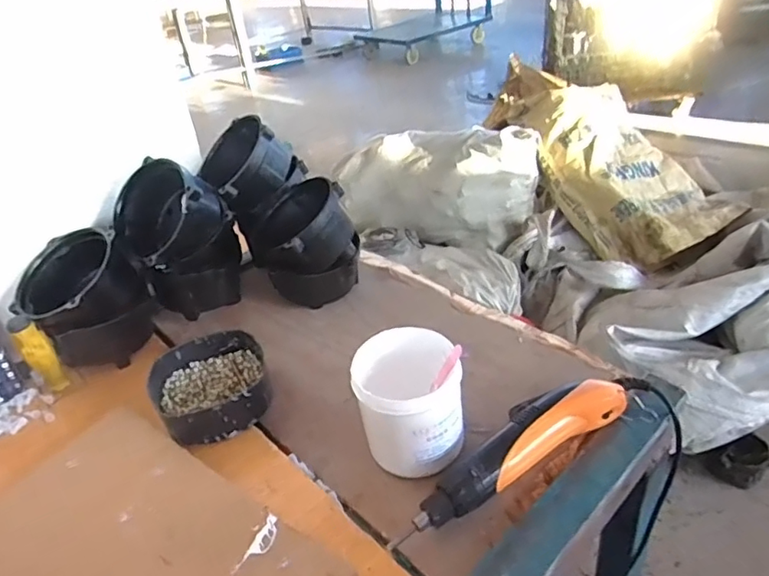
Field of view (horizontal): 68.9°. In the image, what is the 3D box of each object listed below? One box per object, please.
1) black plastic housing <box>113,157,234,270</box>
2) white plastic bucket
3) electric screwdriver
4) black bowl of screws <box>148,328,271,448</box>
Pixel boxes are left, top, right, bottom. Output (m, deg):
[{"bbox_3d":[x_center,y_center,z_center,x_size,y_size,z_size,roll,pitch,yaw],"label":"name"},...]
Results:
[{"bbox_3d":[-0.264,-0.086,0.698,0.135,0.080,0.127,8,82,32],"label":"black plastic housing"},{"bbox_3d":[0.024,0.107,0.511,0.094,0.112,0.088,-5,34,4],"label":"white plastic bucket"},{"bbox_3d":[0.119,0.140,0.506,0.269,0.043,0.061,-22,37,-20],"label":"electric screwdriver"},{"bbox_3d":[-0.184,0.109,0.601,0.116,0.051,0.123,-19,36,-16],"label":"black bowl of screws"}]

